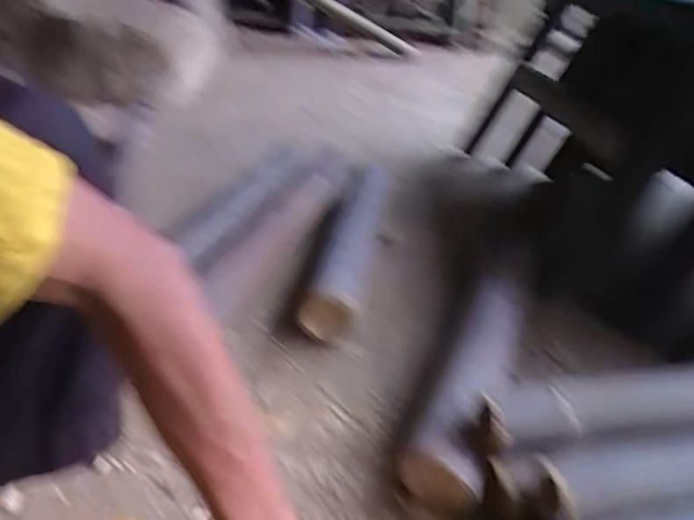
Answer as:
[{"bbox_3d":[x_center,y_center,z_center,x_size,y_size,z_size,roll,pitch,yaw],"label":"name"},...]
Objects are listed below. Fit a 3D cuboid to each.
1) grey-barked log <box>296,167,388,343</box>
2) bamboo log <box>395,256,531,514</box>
[{"bbox_3d":[0.009,-0.033,0.987,0.081,0.082,0.454,8,34,7],"label":"grey-barked log"},{"bbox_3d":[0.169,0.130,0.731,0.084,0.103,0.405,14,34,18],"label":"bamboo log"}]

